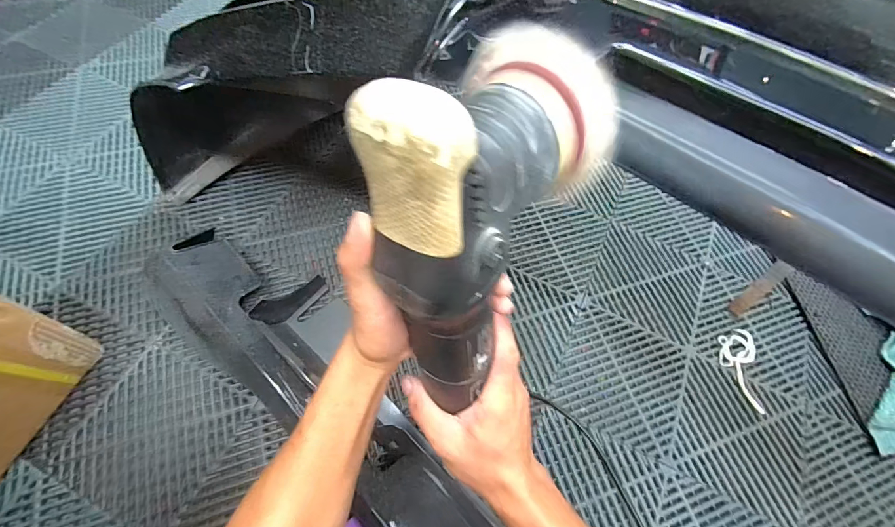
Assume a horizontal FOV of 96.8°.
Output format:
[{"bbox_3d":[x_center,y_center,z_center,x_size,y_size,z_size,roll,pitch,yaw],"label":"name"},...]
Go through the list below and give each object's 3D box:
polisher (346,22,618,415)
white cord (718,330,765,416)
[{"bbox_3d":[0.021,-0.030,0.255,0.100,0.197,0.173,28,65,10],"label":"polisher"},{"bbox_3d":[0.510,0.181,0.694,0.064,0.006,0.139,12,64,2],"label":"white cord"}]

